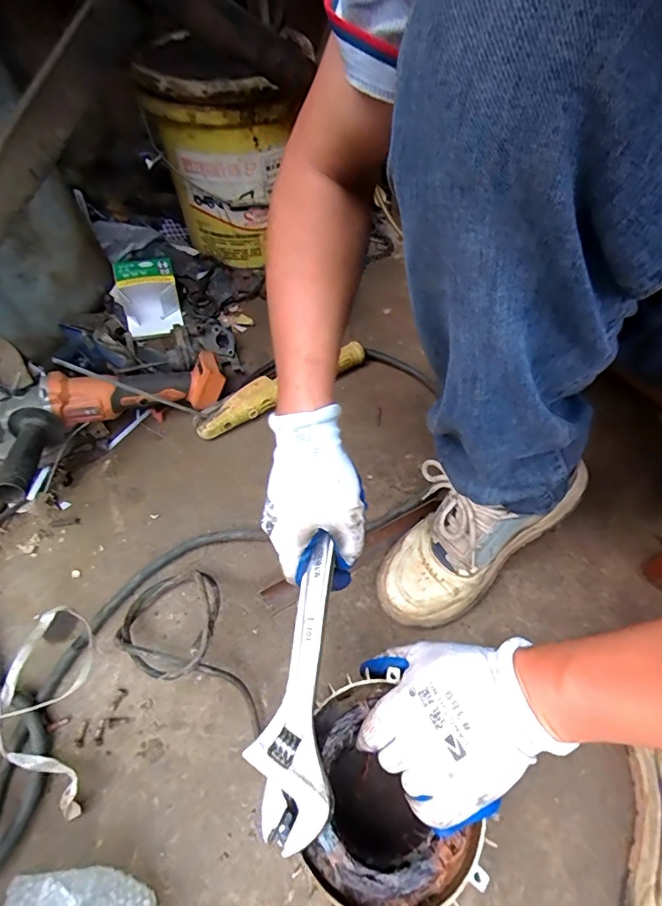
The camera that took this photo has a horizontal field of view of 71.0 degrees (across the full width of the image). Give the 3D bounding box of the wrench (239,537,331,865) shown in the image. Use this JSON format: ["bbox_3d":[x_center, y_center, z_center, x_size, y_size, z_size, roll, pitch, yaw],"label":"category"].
[{"bbox_3d":[-0.020,0.157,0.330,0.052,0.014,0.189,5,62,5],"label":"wrench"}]

